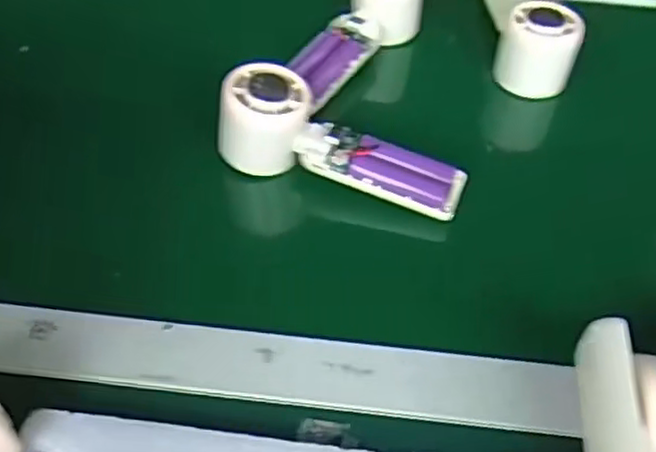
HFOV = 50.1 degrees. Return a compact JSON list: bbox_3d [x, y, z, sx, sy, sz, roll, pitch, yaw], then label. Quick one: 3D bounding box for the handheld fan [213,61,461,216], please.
[{"bbox_3d":[0.008,-0.051,0.468,0.166,0.047,0.051,21,48,-1],"label":"handheld fan"}]

